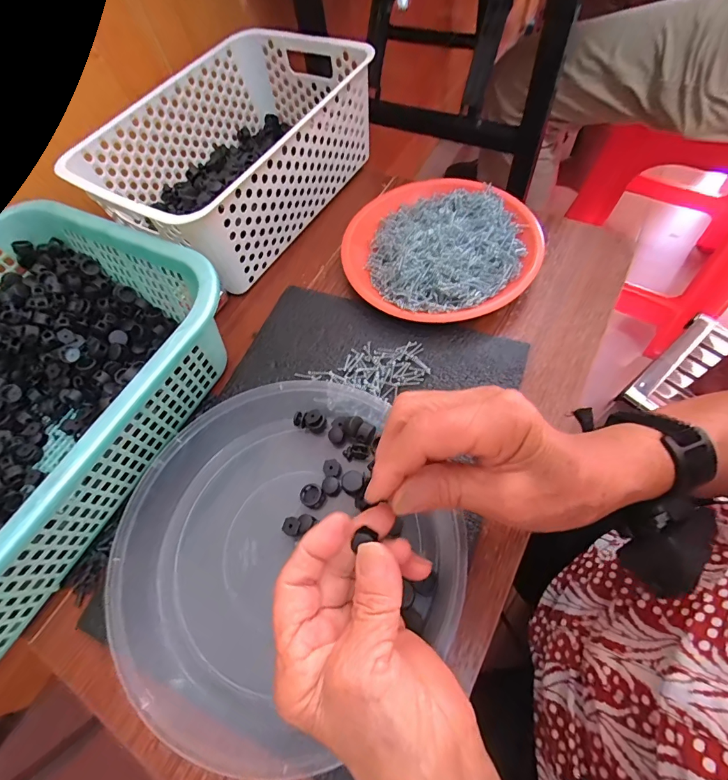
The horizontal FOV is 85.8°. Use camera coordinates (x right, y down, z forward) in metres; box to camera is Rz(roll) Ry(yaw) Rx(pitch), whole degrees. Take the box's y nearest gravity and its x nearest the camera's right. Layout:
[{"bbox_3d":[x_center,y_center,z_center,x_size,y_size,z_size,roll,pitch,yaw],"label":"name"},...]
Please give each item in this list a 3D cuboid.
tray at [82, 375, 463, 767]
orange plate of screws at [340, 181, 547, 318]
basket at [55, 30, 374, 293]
[{"bbox_3d":[-0.063,0.102,0.277,0.224,0.037,0.226,-3,63,5],"label":"tray"},{"bbox_3d":[0.076,-0.141,0.396,0.186,0.034,0.166,11,65,12],"label":"orange plate of screws"},{"bbox_3d":[-0.143,-0.267,0.441,0.202,0.095,0.301,26,69,18],"label":"basket"}]

